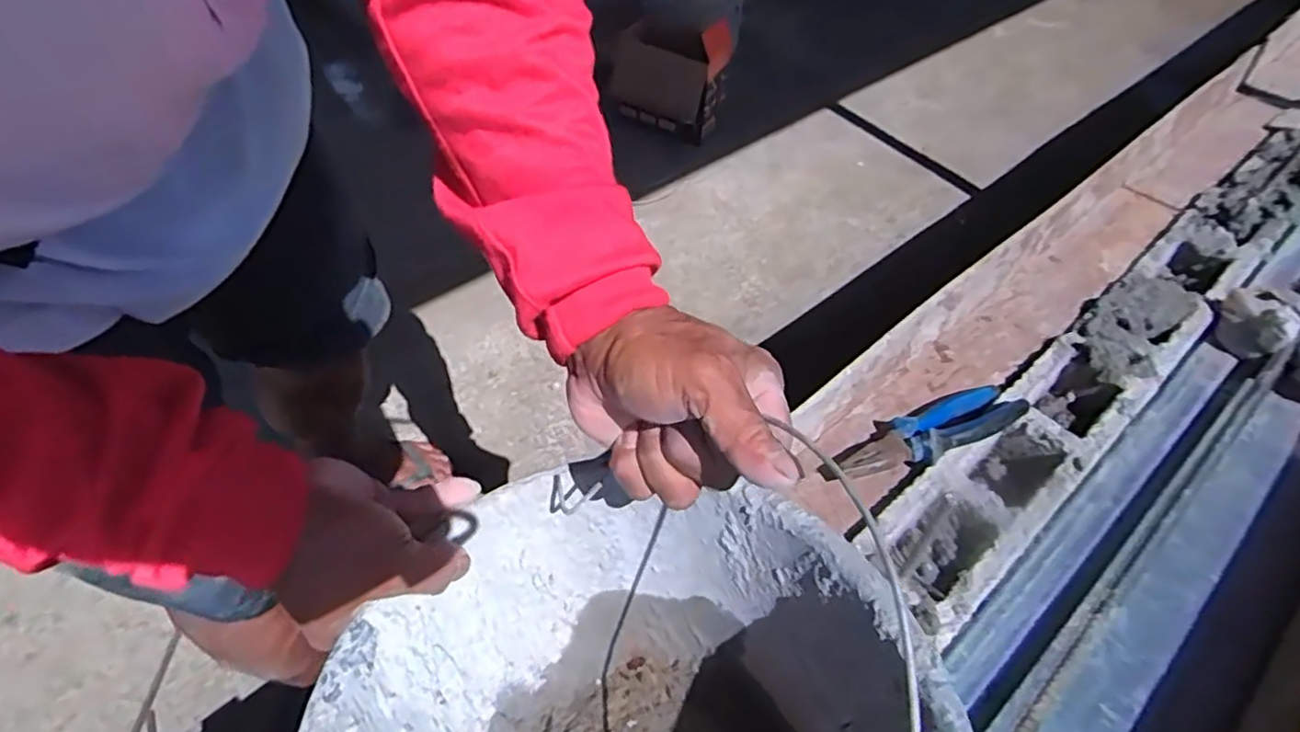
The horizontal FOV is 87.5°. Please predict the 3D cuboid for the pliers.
[{"bbox_3d":[0.246,0.061,0.598,0.187,0.033,0.053,-19,52,-18],"label":"pliers"}]

